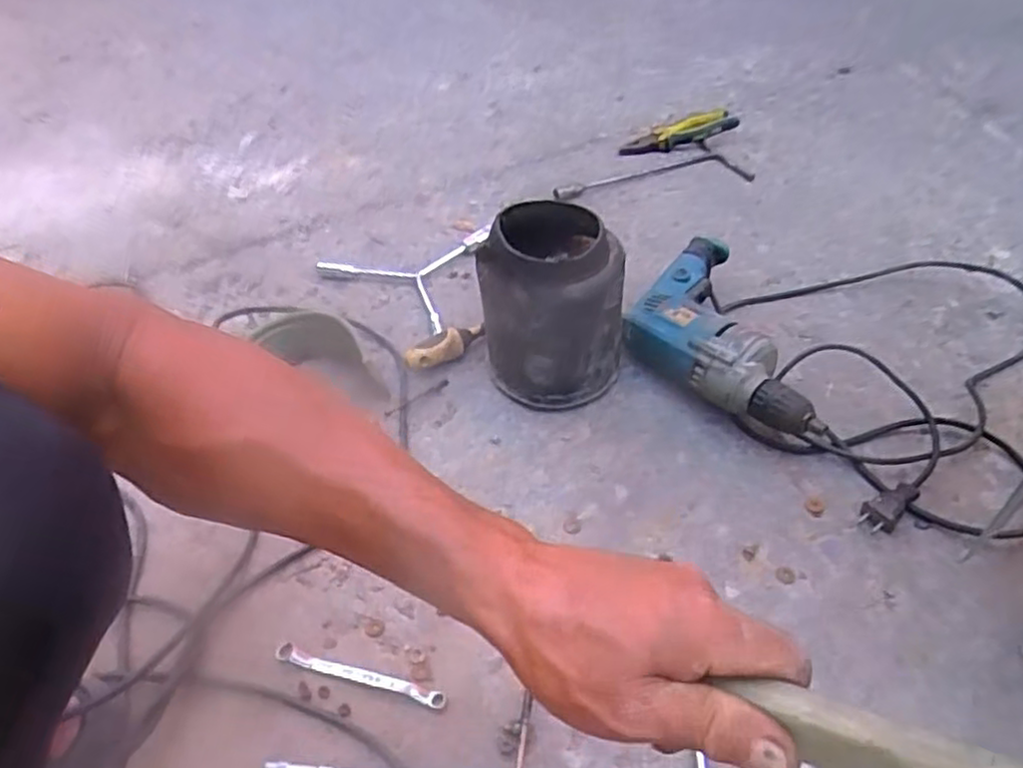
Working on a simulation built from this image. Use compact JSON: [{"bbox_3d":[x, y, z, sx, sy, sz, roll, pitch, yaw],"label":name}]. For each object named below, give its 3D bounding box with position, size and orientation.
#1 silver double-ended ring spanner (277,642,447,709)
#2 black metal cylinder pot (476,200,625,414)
[{"bbox_3d":[-0.115,0.219,0.533,0.138,0.014,0.014,11,45,14],"label":"silver double-ended ring spanner"},{"bbox_3d":[0.039,-0.072,0.712,0.139,0.174,0.122,-1,44,2],"label":"black metal cylinder pot"}]

